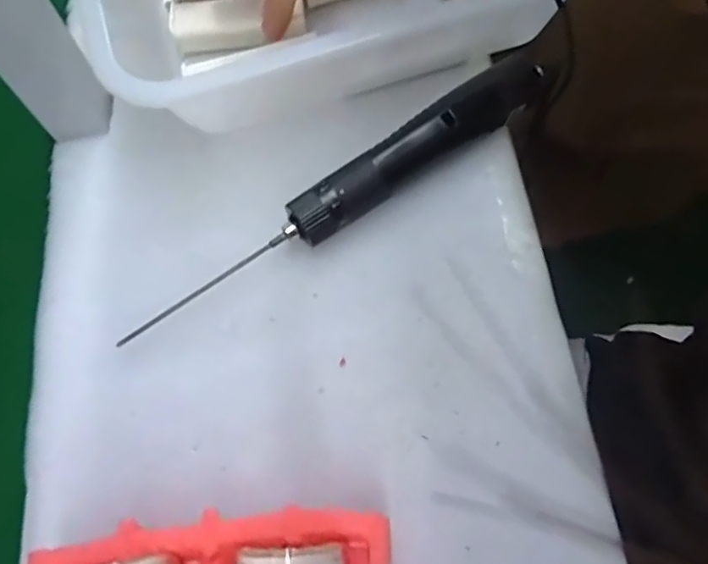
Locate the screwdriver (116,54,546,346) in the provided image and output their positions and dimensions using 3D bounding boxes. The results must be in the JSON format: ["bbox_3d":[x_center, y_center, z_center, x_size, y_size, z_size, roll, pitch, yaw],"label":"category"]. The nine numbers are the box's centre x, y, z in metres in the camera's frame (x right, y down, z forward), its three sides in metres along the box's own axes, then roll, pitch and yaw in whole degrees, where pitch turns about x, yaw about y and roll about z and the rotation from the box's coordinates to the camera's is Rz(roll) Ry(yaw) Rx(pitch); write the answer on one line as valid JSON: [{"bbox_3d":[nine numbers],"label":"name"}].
[{"bbox_3d":[0.000,-0.060,0.384,0.317,0.046,0.031,-35,71,-11],"label":"screwdriver"}]

